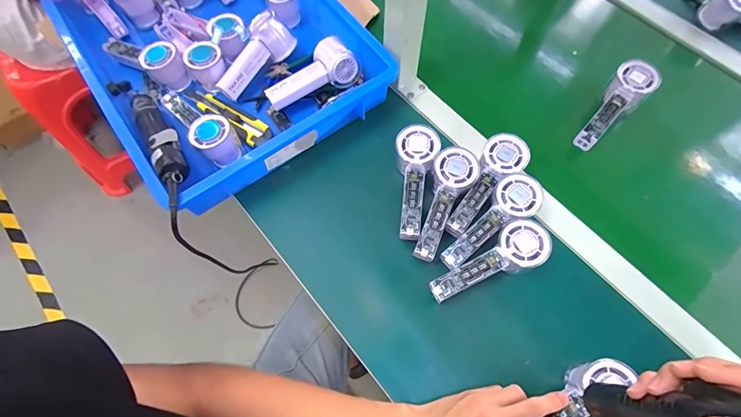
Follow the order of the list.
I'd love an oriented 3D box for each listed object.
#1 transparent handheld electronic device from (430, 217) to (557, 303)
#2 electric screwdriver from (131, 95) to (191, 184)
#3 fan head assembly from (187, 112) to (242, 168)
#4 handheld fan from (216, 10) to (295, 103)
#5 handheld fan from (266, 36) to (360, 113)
[{"bbox_3d":[0.143,0.069,0.454,0.148,0.038,0.053,-30,69,2],"label":"transparent handheld electronic device"},{"bbox_3d":[-0.288,-0.104,0.507,0.040,0.033,0.198,-32,56,-14],"label":"electric screwdriver"},{"bbox_3d":[-0.213,-0.094,0.520,0.055,0.046,0.058,0,66,0],"label":"fan head assembly"},{"bbox_3d":[-0.185,-0.236,0.586,0.054,0.056,0.142,39,87,16],"label":"handheld fan"},{"bbox_3d":[-0.091,-0.200,0.563,0.140,0.051,0.068,-31,69,-13],"label":"handheld fan"}]

